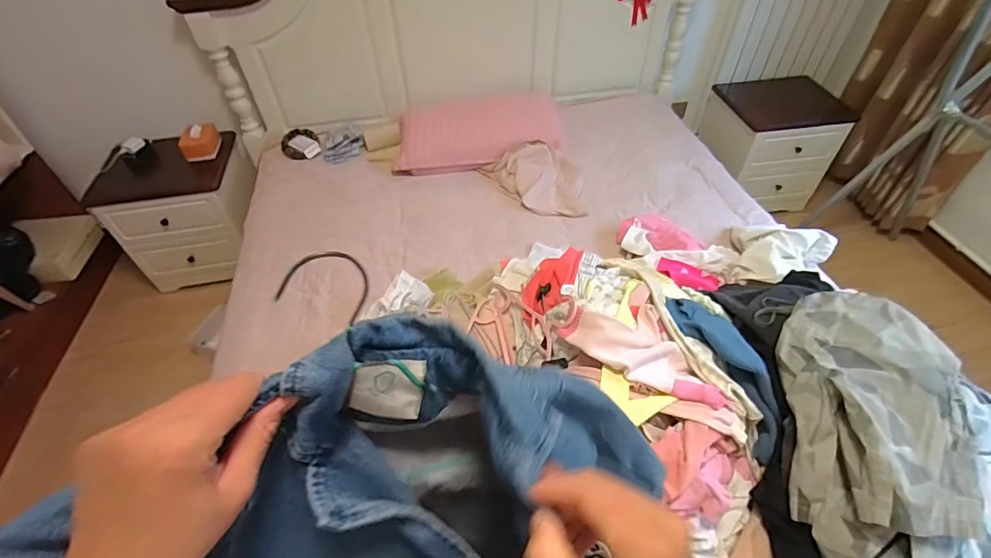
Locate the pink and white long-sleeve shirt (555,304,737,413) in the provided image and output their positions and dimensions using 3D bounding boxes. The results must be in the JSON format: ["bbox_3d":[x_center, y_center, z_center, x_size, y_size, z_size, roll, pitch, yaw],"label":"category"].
[{"bbox_3d":[0.277,0.119,0.852,0.309,0.071,0.155,18,51,19],"label":"pink and white long-sleeve shirt"}]

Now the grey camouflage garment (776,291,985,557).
[{"bbox_3d":[0.653,0.249,0.831,0.287,0.200,0.481,6,48,9],"label":"grey camouflage garment"}]

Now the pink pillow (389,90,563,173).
[{"bbox_3d":[-0.062,-0.608,1.868,0.660,0.108,0.452,-7,47,-2],"label":"pink pillow"}]

